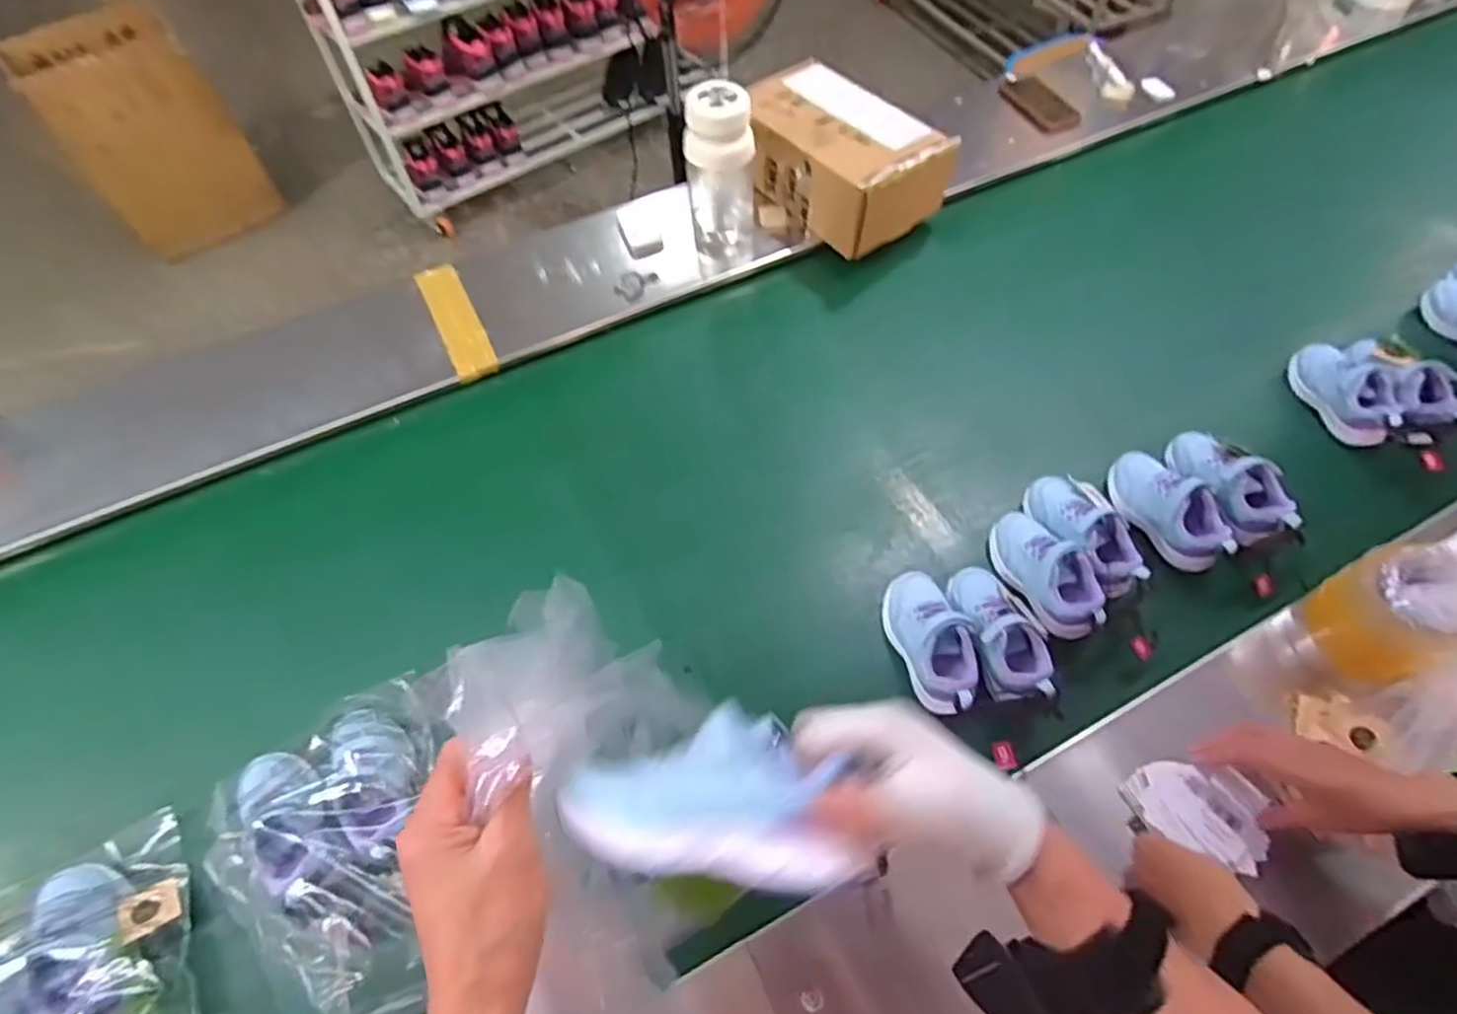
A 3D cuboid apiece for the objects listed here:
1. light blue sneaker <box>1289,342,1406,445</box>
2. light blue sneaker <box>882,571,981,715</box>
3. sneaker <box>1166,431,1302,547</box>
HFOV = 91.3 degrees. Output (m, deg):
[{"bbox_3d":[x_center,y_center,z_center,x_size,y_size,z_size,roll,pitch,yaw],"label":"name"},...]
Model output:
[{"bbox_3d":[0.840,-0.161,0.970,0.073,0.076,0.169,-14,58,-7],"label":"light blue sneaker"},{"bbox_3d":[0.219,0.146,0.773,0.079,0.083,0.161,-17,59,-8],"label":"light blue sneaker"},{"bbox_3d":[0.605,-0.035,0.862,0.064,0.065,0.163,-21,54,-12],"label":"sneaker"}]

